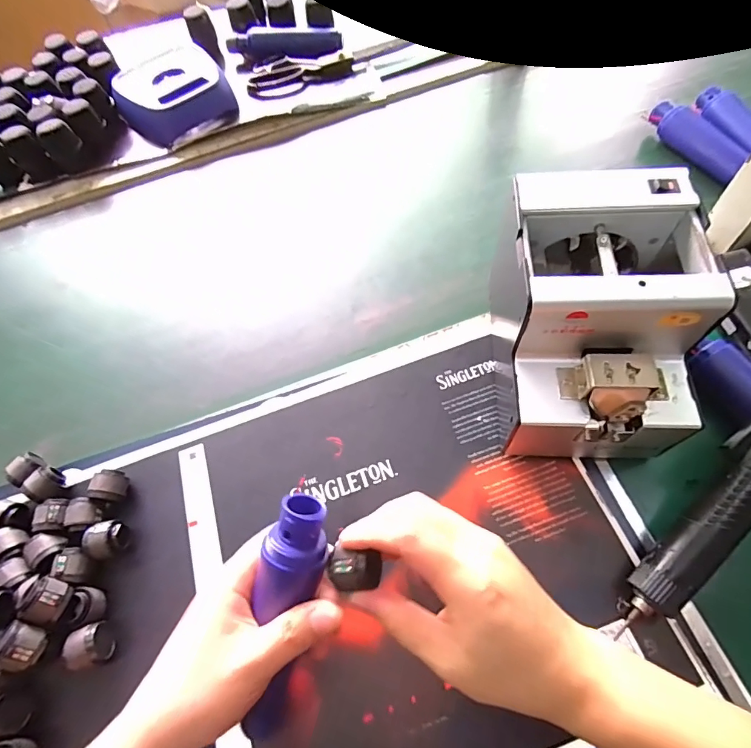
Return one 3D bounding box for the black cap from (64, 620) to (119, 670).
[{"bbox_3d":[-0.218,0.207,0.337,0.026,0.028,0.028,-3,61,5],"label":"black cap"}]

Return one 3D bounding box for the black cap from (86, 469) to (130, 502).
[{"bbox_3d":[-0.232,0.099,0.388,0.023,0.024,0.027,14,64,14],"label":"black cap"}]

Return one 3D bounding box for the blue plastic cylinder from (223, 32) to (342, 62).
[{"bbox_3d":[-0.150,-0.540,0.723,0.192,0.028,0.036,-1,62,6],"label":"blue plastic cylinder"}]

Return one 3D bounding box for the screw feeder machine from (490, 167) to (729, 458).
[{"bbox_3d":[0.170,-0.039,0.353,0.124,0.147,0.176,0,62,6],"label":"screw feeder machine"}]

